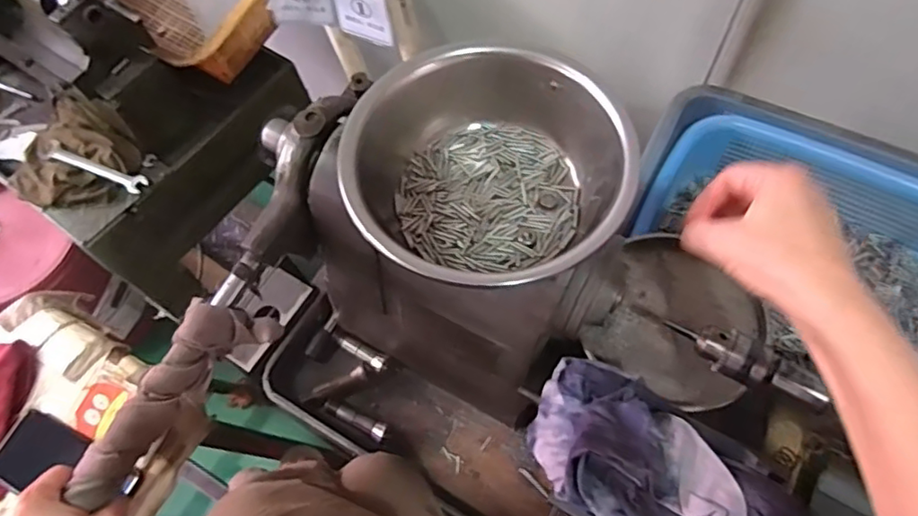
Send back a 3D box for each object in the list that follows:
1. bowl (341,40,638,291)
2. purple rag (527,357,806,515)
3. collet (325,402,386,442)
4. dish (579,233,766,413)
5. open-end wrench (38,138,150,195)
[{"bbox_3d":[0.020,-0.055,0.395,0.173,0.061,0.160,-2,63,3],"label":"bowl"},{"bbox_3d":[0.127,0.137,0.384,0.174,0.057,0.097,31,69,18],"label":"purple rag"},{"bbox_3d":[-0.108,0.169,0.625,0.073,0.015,0.016,18,65,29],"label":"collet"},{"bbox_3d":[0.178,0.051,0.488,0.121,0.019,0.127,29,69,17],"label":"dish"},{"bbox_3d":[-0.464,-0.115,0.756,0.144,0.012,0.028,22,68,3],"label":"open-end wrench"}]

